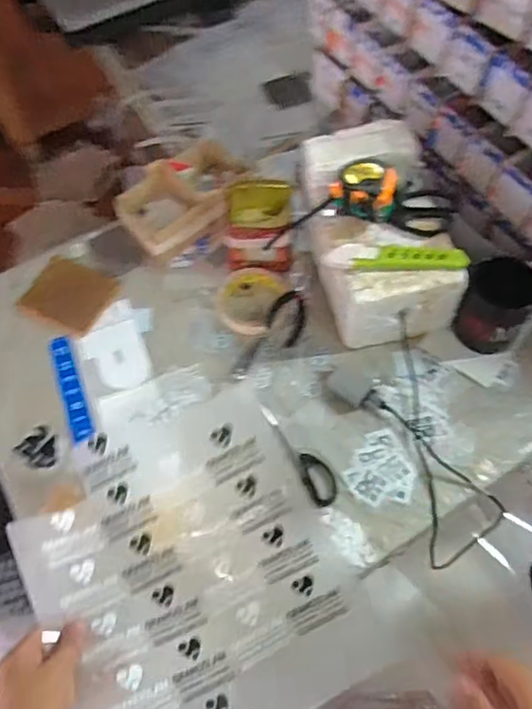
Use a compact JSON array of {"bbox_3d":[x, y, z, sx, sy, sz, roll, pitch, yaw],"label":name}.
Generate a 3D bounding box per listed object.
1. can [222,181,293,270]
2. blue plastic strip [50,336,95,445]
[{"bbox_3d":[-0.011,-0.167,0.822,0.094,0.092,0.087,-1,59,0],"label":"can"},{"bbox_3d":[-0.245,0.042,0.753,0.026,0.018,0.163,-20,61,-10],"label":"blue plastic strip"}]

